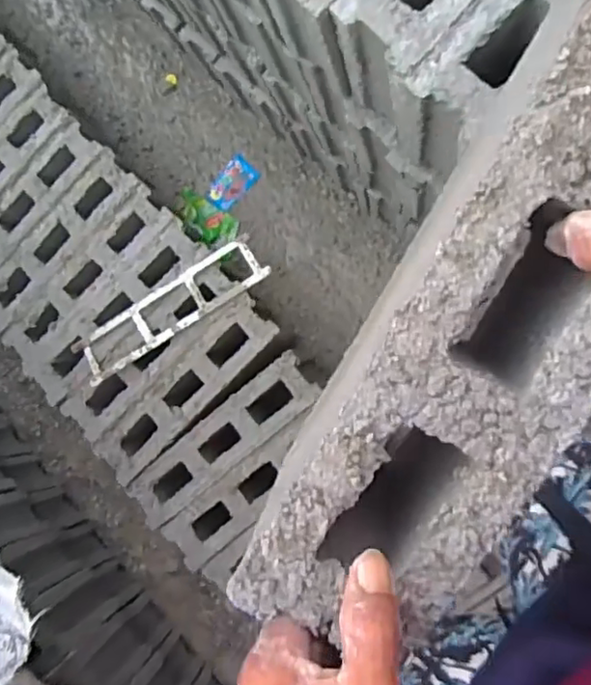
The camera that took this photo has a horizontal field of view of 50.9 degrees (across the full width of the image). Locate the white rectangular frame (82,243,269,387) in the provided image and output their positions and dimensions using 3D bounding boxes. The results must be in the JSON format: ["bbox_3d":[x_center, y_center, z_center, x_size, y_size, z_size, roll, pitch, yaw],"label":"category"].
[{"bbox_3d":[-0.223,-0.059,1.097,0.362,0.022,0.088,-31,83,4],"label":"white rectangular frame"}]

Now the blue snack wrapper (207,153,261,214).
[{"bbox_3d":[-0.141,-0.352,1.369,0.072,0.009,0.119,44,92,8],"label":"blue snack wrapper"}]

